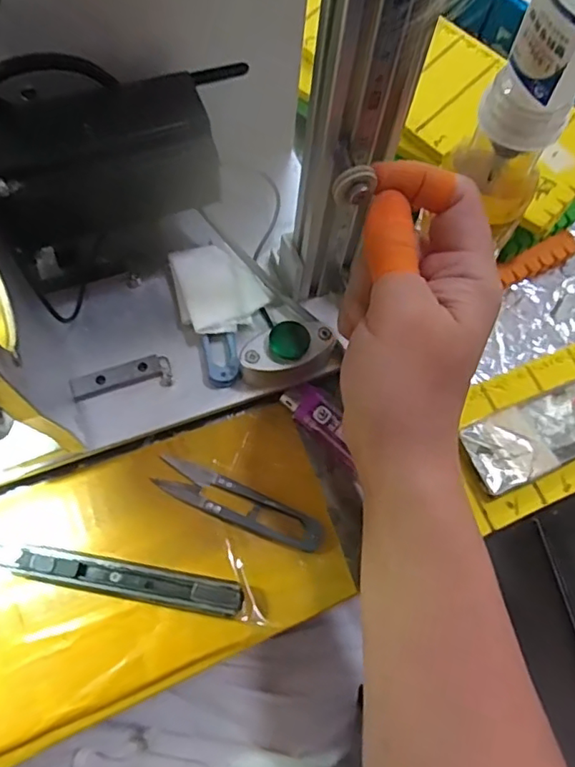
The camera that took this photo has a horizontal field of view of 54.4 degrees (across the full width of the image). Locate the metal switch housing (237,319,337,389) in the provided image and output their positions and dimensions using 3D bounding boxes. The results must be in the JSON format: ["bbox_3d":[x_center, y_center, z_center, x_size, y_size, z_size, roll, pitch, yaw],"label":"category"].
[{"bbox_3d":[-0.001,-0.018,0.331,0.054,0.035,0.024,-13,71,-9],"label":"metal switch housing"}]

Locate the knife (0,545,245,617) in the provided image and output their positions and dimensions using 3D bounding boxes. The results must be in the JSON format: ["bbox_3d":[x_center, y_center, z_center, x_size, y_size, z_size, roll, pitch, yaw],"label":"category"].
[{"bbox_3d":[-0.100,0.104,0.303,0.152,0.016,0.017,10,69,-1],"label":"knife"}]

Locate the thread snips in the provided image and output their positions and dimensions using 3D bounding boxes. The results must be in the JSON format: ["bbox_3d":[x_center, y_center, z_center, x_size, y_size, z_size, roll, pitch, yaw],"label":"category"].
[{"bbox_3d":[-0.027,0.070,0.325,0.102,0.005,0.022,23,69,4],"label":"thread snips"}]

